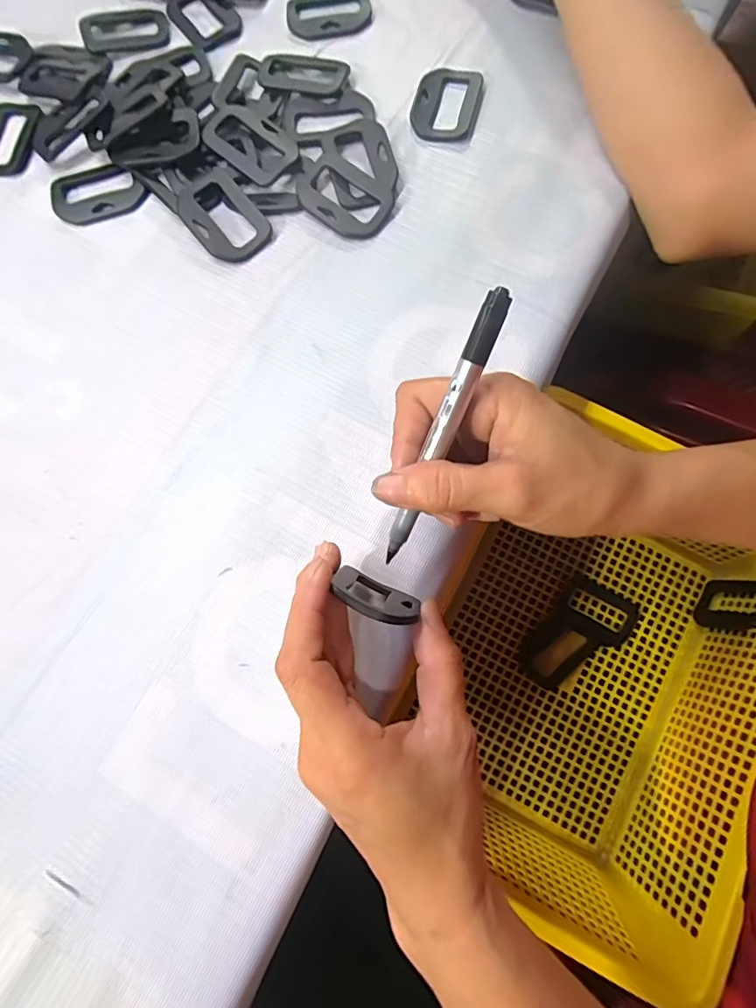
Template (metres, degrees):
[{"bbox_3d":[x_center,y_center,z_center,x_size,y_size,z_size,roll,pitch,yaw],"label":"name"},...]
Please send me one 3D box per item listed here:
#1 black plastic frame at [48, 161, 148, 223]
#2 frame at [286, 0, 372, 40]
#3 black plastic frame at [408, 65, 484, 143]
[{"bbox_3d":[-0.184,-0.206,0.331,0.060,0.006,0.039,-18,75,-3],"label":"black plastic frame"},{"bbox_3d":[-0.035,-0.356,0.365,0.061,0.004,0.042,-9,75,-1],"label":"frame"},{"bbox_3d":[0.046,-0.269,0.340,0.043,0.005,0.060,13,76,5],"label":"black plastic frame"}]

